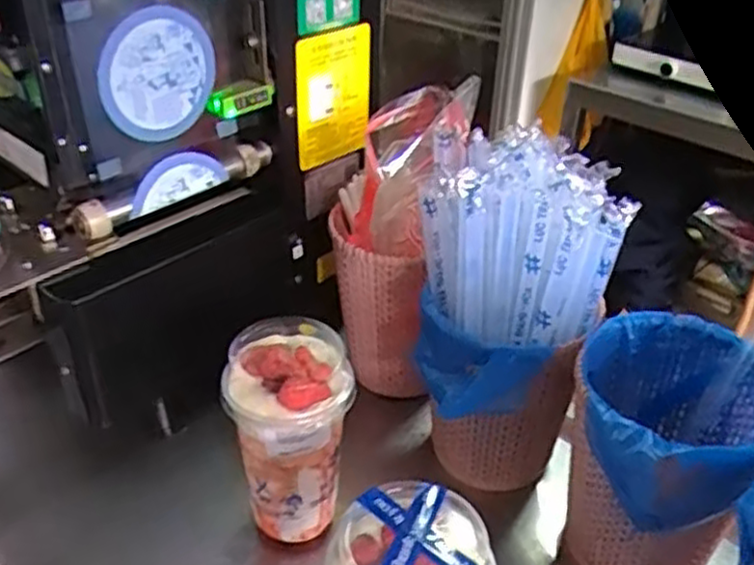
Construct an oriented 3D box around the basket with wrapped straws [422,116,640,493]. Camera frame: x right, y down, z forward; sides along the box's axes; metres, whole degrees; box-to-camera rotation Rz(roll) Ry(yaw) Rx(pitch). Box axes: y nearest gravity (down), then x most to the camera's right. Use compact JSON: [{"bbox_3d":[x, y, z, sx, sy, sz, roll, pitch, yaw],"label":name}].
[{"bbox_3d":[0.104,0.033,0.603,0.142,0.270,0.124,-12,36,-20],"label":"basket with wrapped straws"}]

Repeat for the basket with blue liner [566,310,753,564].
[{"bbox_3d":[0.202,0.136,0.560,0.127,0.169,0.158,18,37,22],"label":"basket with blue liner"}]

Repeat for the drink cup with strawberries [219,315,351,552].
[{"bbox_3d":[-0.066,0.117,0.575,0.087,0.163,0.084,1,34,-1],"label":"drink cup with strawberries"}]

